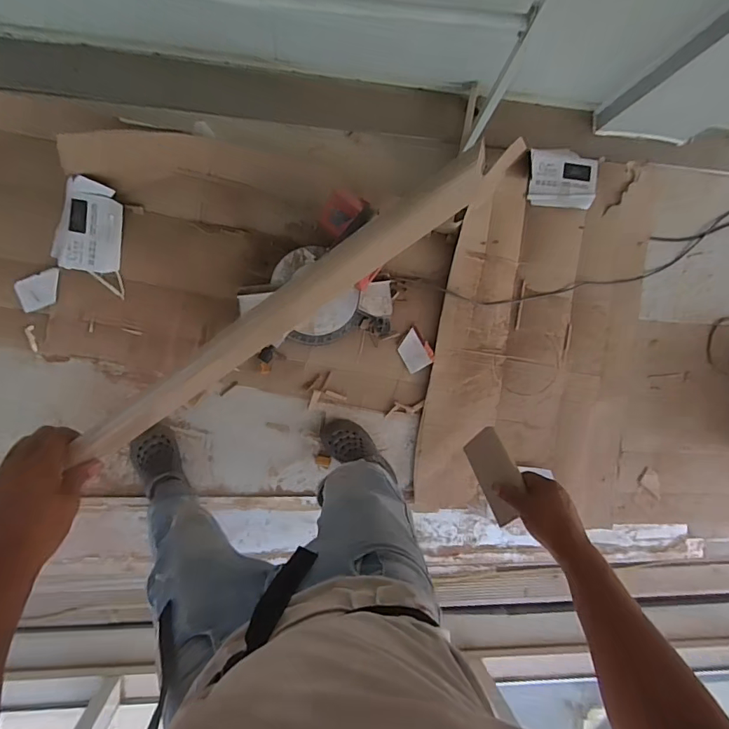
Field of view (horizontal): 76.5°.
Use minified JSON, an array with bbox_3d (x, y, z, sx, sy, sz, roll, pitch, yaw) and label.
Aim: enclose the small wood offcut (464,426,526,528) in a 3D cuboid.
[{"bbox_3d":[0.189,0.159,0.669,0.011,0.130,0.065,17,130,-37],"label":"small wood offcut"}]

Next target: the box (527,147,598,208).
[{"bbox_3d":[0.592,-0.549,1.368,0.194,0.034,0.163,3,94,-8],"label":"box"}]

